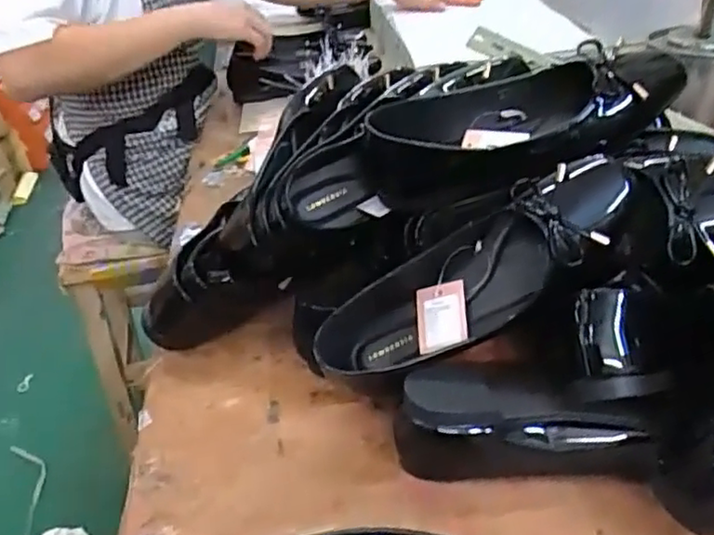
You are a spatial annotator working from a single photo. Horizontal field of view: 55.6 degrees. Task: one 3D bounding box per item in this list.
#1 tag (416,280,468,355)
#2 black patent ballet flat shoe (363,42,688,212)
[{"bbox_3d":[0.063,0.037,0.502,0.039,0.048,0.005,-10,-11,24],"label":"tag"},{"bbox_3d":[0.126,-0.112,0.531,0.238,0.063,0.101,-15,32,8],"label":"black patent ballet flat shoe"}]

